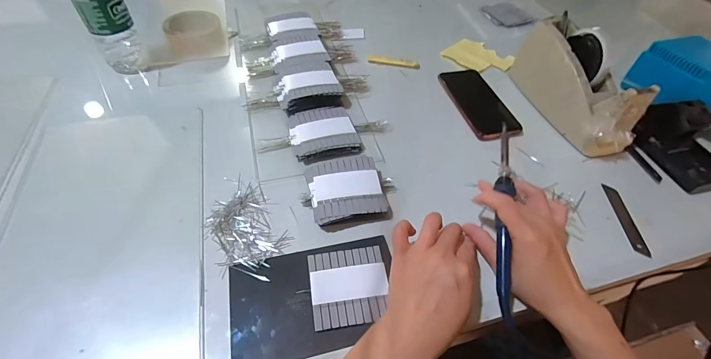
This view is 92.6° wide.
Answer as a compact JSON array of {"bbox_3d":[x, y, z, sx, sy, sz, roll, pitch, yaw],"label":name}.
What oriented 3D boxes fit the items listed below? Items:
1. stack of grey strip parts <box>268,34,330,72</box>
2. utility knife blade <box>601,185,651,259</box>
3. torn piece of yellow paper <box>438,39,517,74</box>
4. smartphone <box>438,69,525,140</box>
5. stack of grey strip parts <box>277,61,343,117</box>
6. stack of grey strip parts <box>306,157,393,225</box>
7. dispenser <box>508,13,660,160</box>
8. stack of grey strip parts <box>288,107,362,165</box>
[{"bbox_3d":[-0.096,-0.210,0.578,0.091,0.028,0.076,-11,54,-13],"label":"stack of grey strip parts"},{"bbox_3d":[0.339,0.049,0.426,0.017,0.004,0.103,-3,52,8],"label":"utility knife blade"},{"bbox_3d":[0.229,-0.232,0.634,0.089,0.011,0.110,-30,60,-25],"label":"torn piece of yellow paper"},{"bbox_3d":[0.198,-0.126,0.548,0.078,0.008,0.164,-10,53,-12],"label":"smartphone"},{"bbox_3d":[-0.074,-0.144,0.526,0.093,0.028,0.089,-14,54,-15],"label":"stack of grey strip parts"},{"bbox_3d":[-0.007,0.014,0.414,0.095,0.028,0.079,-11,53,-13],"label":"stack of grey strip parts"},{"bbox_3d":[0.331,-0.143,0.511,0.070,0.102,0.219,-8,53,-11],"label":"dispenser"},{"bbox_3d":[-0.045,-0.065,0.478,0.092,0.015,0.091,-15,55,-16],"label":"stack of grey strip parts"}]

